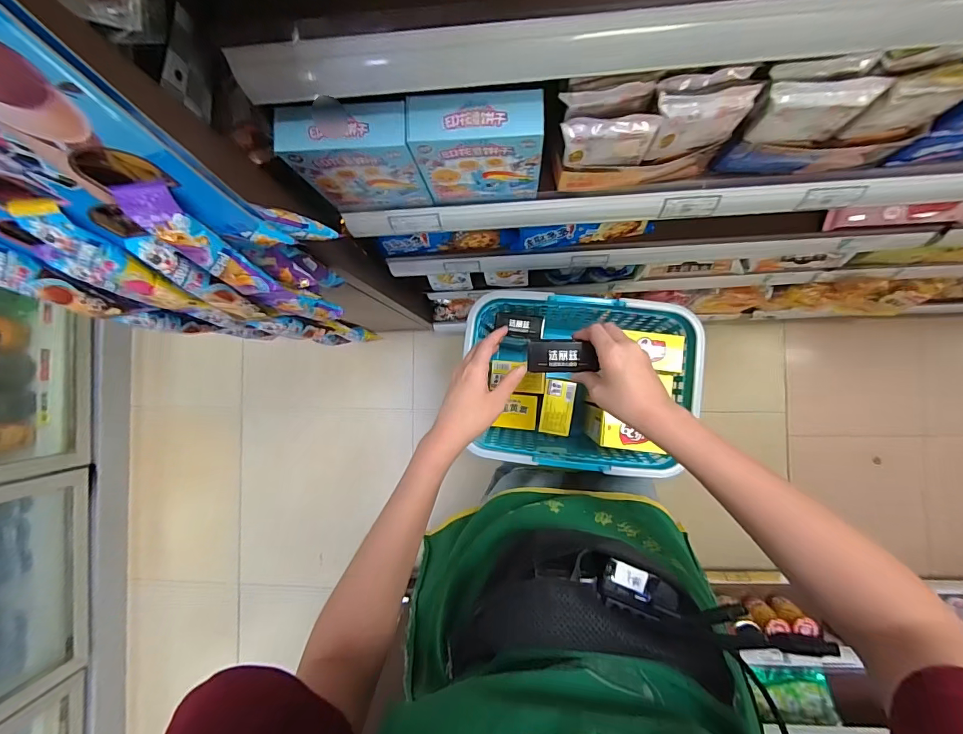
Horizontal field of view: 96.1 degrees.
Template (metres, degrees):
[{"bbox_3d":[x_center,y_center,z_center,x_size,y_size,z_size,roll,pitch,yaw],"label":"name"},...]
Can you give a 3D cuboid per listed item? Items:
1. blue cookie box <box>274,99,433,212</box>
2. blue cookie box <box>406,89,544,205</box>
[{"bbox_3d":[-0.123,-0.213,0.451,0.119,0.129,0.045,-3,88,5],"label":"blue cookie box"},{"bbox_3d":[-0.001,-0.217,0.442,0.120,0.128,0.043,-1,89,5],"label":"blue cookie box"}]

